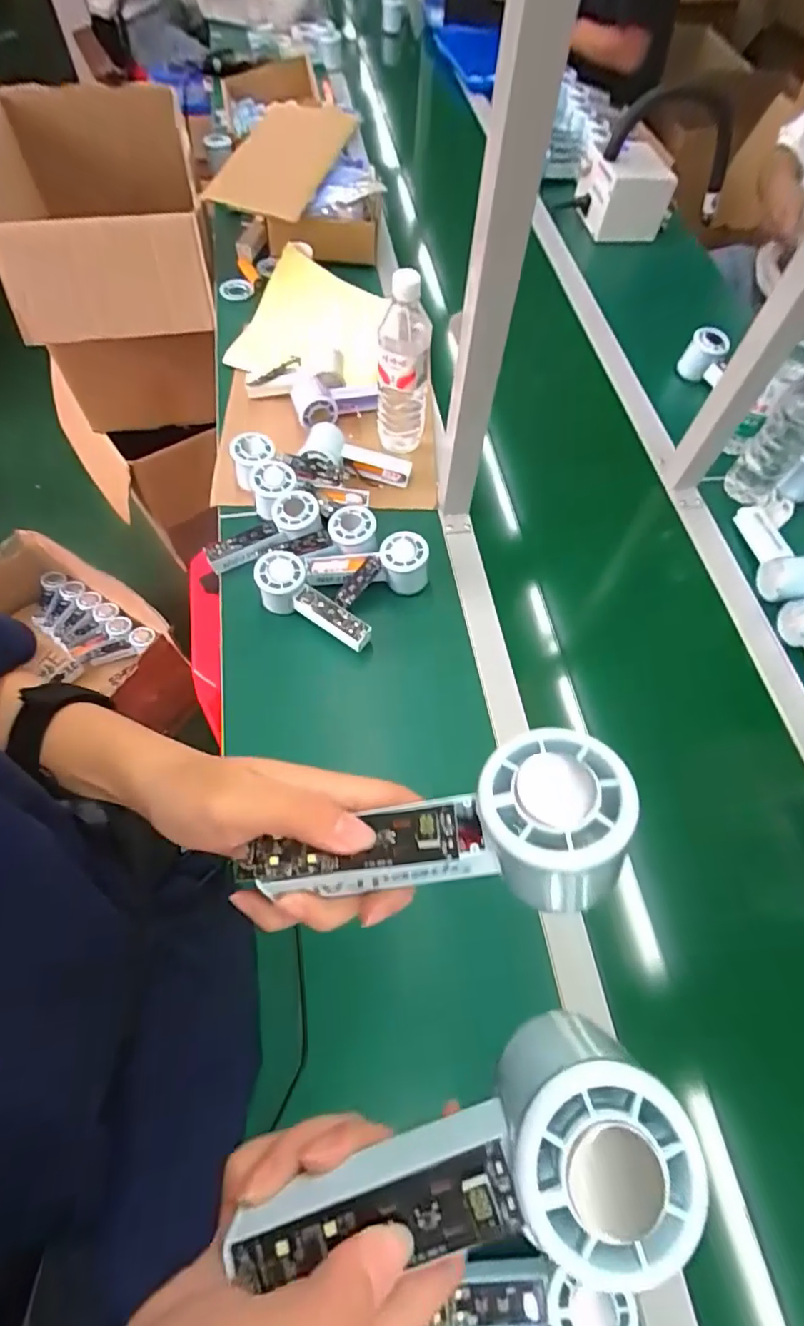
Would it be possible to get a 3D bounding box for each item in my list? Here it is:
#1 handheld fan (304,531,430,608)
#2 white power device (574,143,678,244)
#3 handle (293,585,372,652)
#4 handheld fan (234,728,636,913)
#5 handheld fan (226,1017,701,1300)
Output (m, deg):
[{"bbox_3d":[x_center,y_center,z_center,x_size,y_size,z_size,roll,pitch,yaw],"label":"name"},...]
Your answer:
[{"bbox_3d":[-0.042,-0.114,0.674,0.148,0.054,0.063,-8,63,-7],"label":"handheld fan"},{"bbox_3d":[0.440,-0.932,1.091,0.140,0.110,0.144,-9,63,-8],"label":"white power device"},{"bbox_3d":[-0.081,-0.053,0.648,0.095,0.018,0.031,36,80,4],"label":"handle"},{"bbox_3d":[0.016,0.075,0.230,0.153,0.044,0.063,-16,63,12],"label":"handheld fan"},{"bbox_3d":[0.021,0.173,0.191,0.146,0.045,0.061,-16,64,3],"label":"handheld fan"}]

